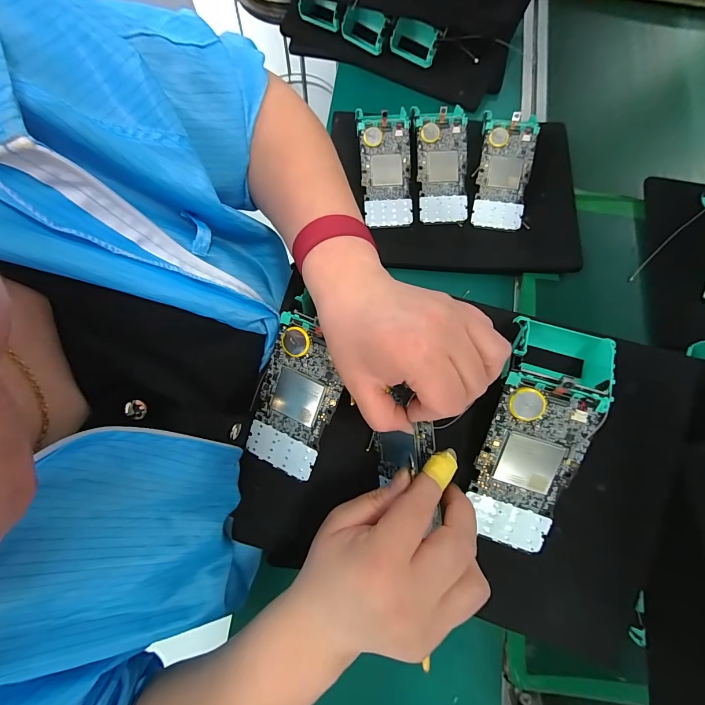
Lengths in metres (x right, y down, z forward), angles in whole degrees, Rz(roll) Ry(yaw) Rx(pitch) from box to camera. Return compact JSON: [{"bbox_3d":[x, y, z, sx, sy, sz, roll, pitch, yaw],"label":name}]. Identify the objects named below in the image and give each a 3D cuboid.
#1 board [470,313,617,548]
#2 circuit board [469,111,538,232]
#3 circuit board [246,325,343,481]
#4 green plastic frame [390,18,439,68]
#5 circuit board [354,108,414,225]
[{"bbox_3d":[0.145,0.067,0.253,0.085,0.054,0.179,18,92,3],"label":"board"},{"bbox_3d":[0.206,-0.243,0.451,0.067,0.010,0.148,8,97,6],"label":"circuit board"},{"bbox_3d":[-0.050,0.046,0.282,0.065,0.005,0.126,24,107,11],"label":"circuit board"},{"bbox_3d":[0.094,-0.466,0.495,0.068,0.041,0.029,24,77,5],"label":"green plastic frame"},{"bbox_3d":[0.045,-0.254,0.455,0.069,0.015,0.158,-3,98,-2],"label":"circuit board"}]

